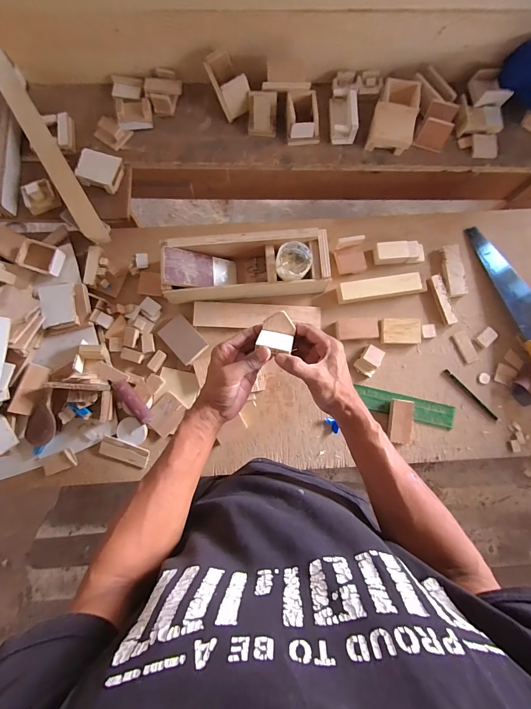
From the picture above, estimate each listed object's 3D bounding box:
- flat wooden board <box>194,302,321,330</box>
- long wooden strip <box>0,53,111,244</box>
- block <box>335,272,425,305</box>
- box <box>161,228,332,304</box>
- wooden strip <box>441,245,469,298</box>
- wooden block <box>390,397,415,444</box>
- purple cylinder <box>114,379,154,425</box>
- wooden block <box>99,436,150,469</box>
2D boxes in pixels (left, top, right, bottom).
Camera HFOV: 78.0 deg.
[{"bbox_3d":[-0.016,-0.082,0.680,0.260,0.013,0.051,1,82,0],"label":"flat wooden board"},{"bbox_3d":[-0.458,-0.440,0.668,0.045,0.013,0.496,-29,87,-27],"label":"long wooden strip"},{"bbox_3d":[0.244,-0.138,0.681,0.182,0.019,0.043,-8,82,-2],"label":"block"},{"bbox_3d":[-0.037,-0.174,0.653,0.312,0.084,0.111,-5,82,-1],"label":"box"},{"bbox_3d":[0.402,-0.180,0.698,0.042,0.014,0.112,-4,82,-1],"label":"wooden strip"},{"bbox_3d":[0.269,0.133,0.651,0.042,0.021,0.084,4,82,0],"label":"wooden block"},{"bbox_3d":[-0.256,0.091,0.640,0.025,0.024,0.100,-41,84,-6],"label":"purple cylinder"},{"bbox_3d":[-0.274,0.190,0.640,0.095,0.010,0.038,18,82,2],"label":"wooden block"}]

